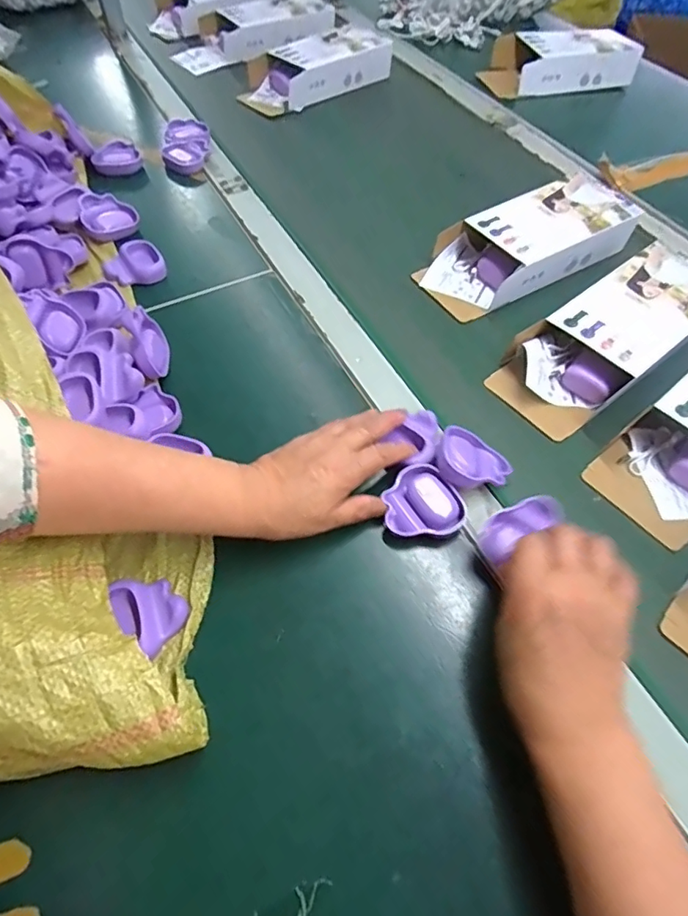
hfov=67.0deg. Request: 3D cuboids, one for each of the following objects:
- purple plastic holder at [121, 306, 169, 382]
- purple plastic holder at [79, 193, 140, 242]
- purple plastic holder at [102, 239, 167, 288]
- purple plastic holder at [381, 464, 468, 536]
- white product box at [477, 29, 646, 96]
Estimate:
[{"bbox_3d":[-0.184,-0.109,0.490,0.031,0.047,0.057,-20,58,-17],"label":"purple plastic holder"},{"bbox_3d":[-0.281,-0.291,0.624,0.061,0.023,0.063,-15,57,-14],"label":"purple plastic holder"},{"bbox_3d":[-0.240,-0.221,0.595,0.063,0.021,0.069,-22,59,-18],"label":"purple plastic holder"},{"bbox_3d":[0.060,0.039,0.414,0.056,0.018,0.062,-31,64,-18],"label":"purple plastic holder"},{"bbox_3d":[0.356,-0.645,0.853,0.241,0.066,0.111,-5,58,-4],"label":"white product box"}]

